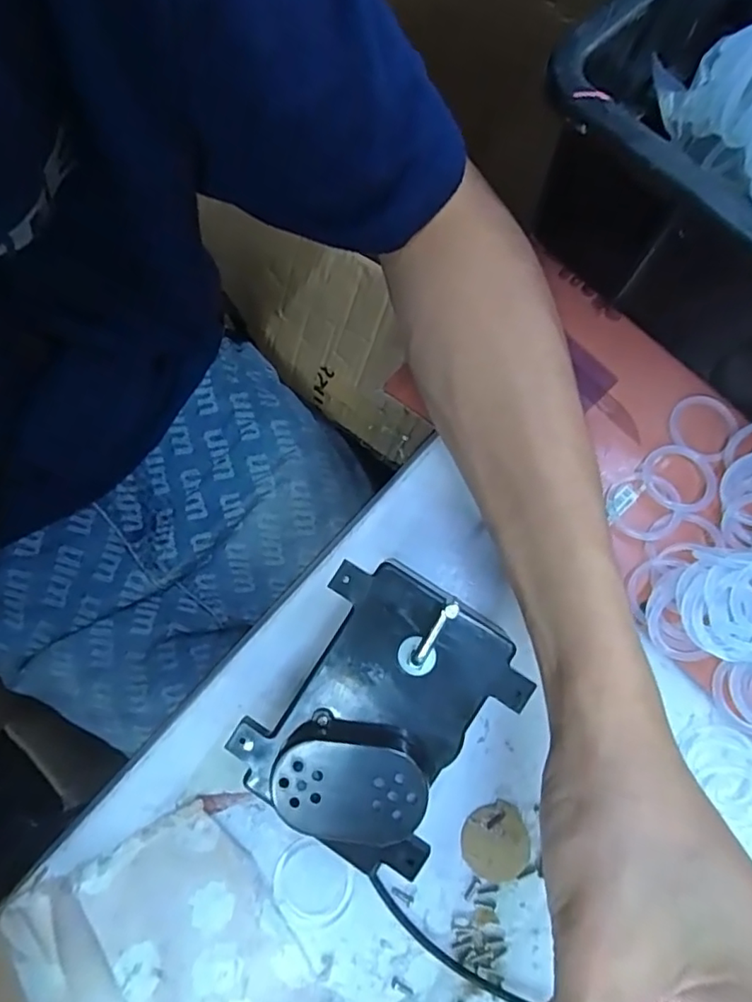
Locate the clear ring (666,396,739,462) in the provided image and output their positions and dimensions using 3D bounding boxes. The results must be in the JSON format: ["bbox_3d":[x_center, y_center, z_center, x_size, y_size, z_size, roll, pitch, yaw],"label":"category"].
[{"bbox_3d":[0.159,-0.036,0.274,0.029,0.004,0.034,35,79,6],"label":"clear ring"}]

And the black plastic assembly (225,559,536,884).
[{"bbox_3d":[0.002,0.078,0.205,0.079,0.028,0.097,32,79,6],"label":"black plastic assembly"}]

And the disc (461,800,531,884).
[{"bbox_3d":[0.051,0.144,0.238,0.028,0.004,0.028,0,78,-1],"label":"disc"}]

